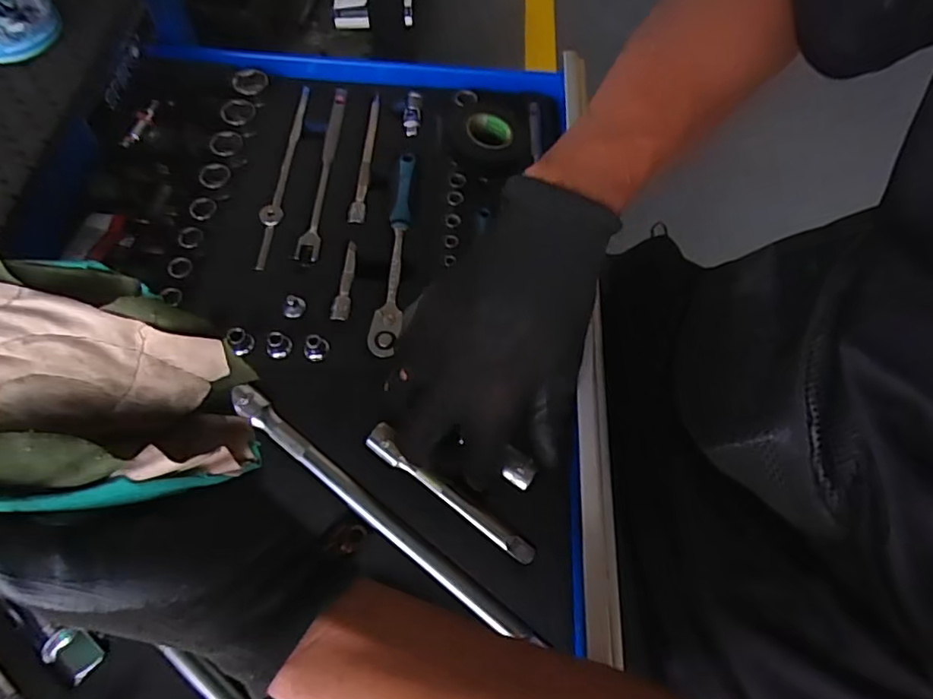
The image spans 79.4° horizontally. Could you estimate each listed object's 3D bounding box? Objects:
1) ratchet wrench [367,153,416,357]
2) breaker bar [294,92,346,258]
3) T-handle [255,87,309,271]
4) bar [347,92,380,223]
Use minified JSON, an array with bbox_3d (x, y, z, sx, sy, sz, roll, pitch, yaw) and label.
[{"bbox_3d":[-0.052,-0.078,0.424,0.019,0.021,0.181,6,61,0],"label":"ratchet wrench"},{"bbox_3d":[-0.116,-0.147,0.455,0.017,0.019,0.179,4,61,-2],"label":"breaker bar"},{"bbox_3d":[-0.148,-0.143,0.452,0.015,0.020,0.186,3,61,-2],"label":"T-handle"},{"bbox_3d":[-0.084,-0.158,0.463,0.013,0.016,0.134,4,61,-2],"label":"bar"}]

